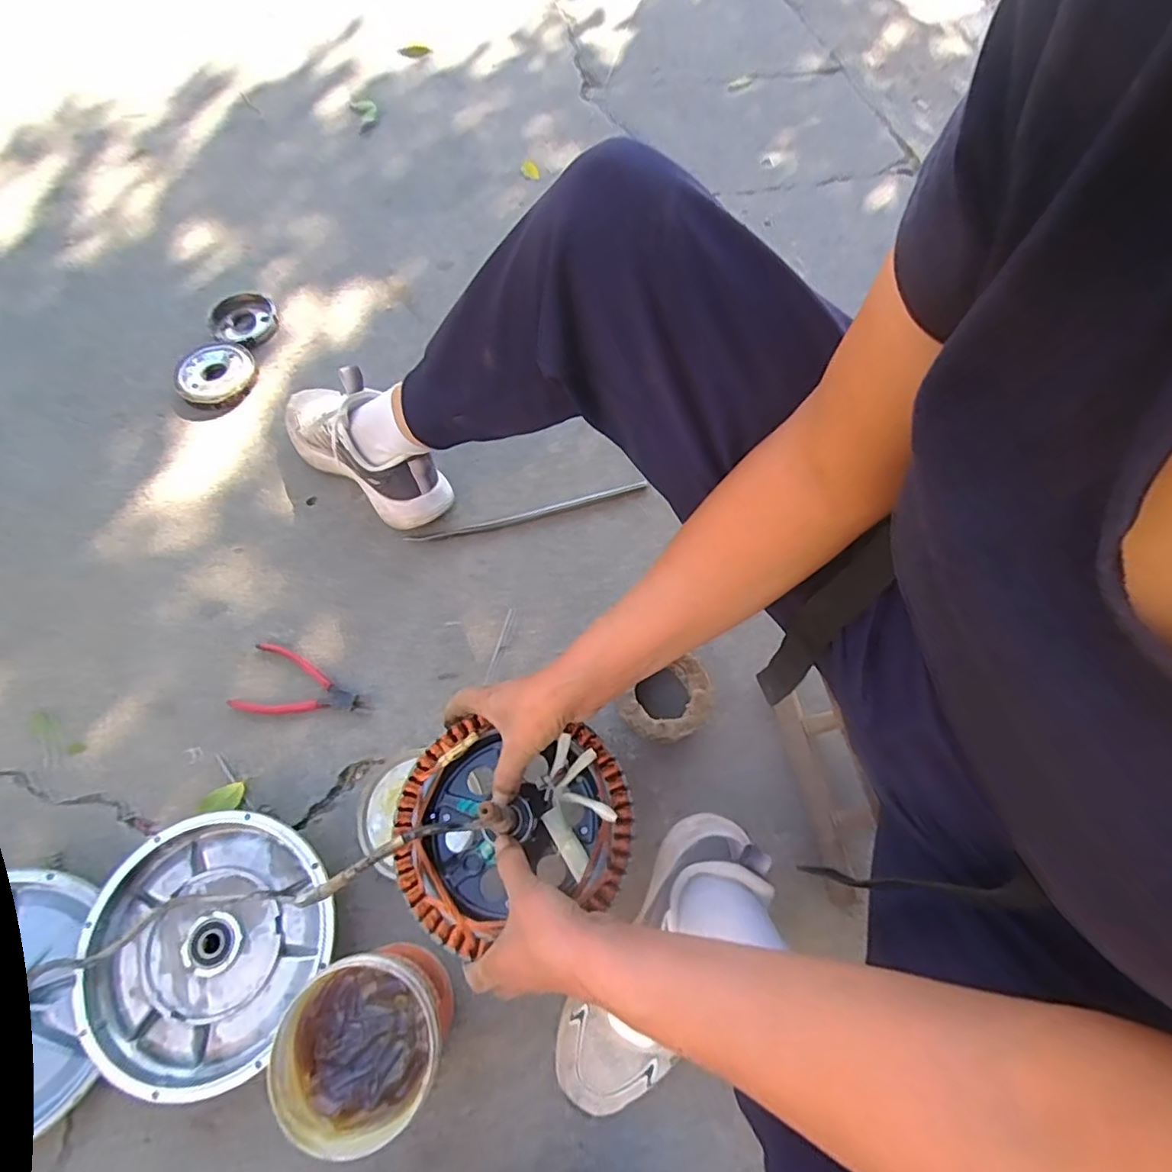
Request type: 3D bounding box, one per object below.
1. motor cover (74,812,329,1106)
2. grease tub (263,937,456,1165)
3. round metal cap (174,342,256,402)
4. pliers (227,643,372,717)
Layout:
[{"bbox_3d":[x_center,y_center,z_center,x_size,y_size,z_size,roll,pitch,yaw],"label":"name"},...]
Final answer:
[{"bbox_3d":[-0.344,0.326,0.547,0.208,0.050,0.219,28,70,10],"label":"motor cover"},{"bbox_3d":[-0.173,0.376,0.505,0.137,0.107,0.121,-20,69,-6],"label":"grease tub"},{"bbox_3d":[-0.510,-0.298,0.811,0.100,0.012,0.099,-29,72,-12],"label":"round metal cap"},{"bbox_3d":[-0.307,0.118,0.645,0.141,0.008,0.075,18,69,6],"label":"pliers"}]

